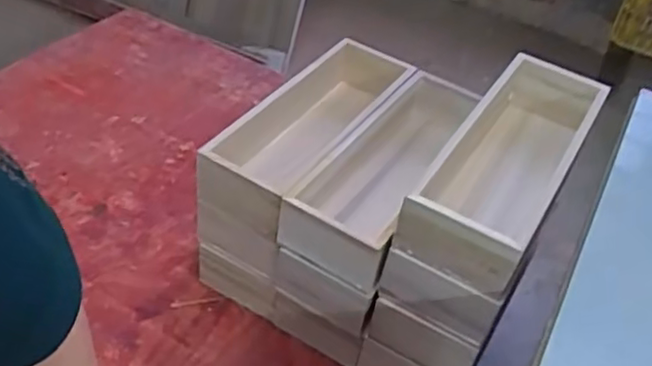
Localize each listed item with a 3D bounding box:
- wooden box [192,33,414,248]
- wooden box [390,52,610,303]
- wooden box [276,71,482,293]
[{"bbox_3d":[-0.003,-0.065,0.745,0.100,0.080,0.312,22,46,25],"label":"wooden box"},{"bbox_3d":[0.174,-0.026,0.634,0.103,0.065,0.288,21,45,24],"label":"wooden box"},{"bbox_3d":[0.078,-0.020,0.707,0.099,0.068,0.301,21,45,24],"label":"wooden box"}]

